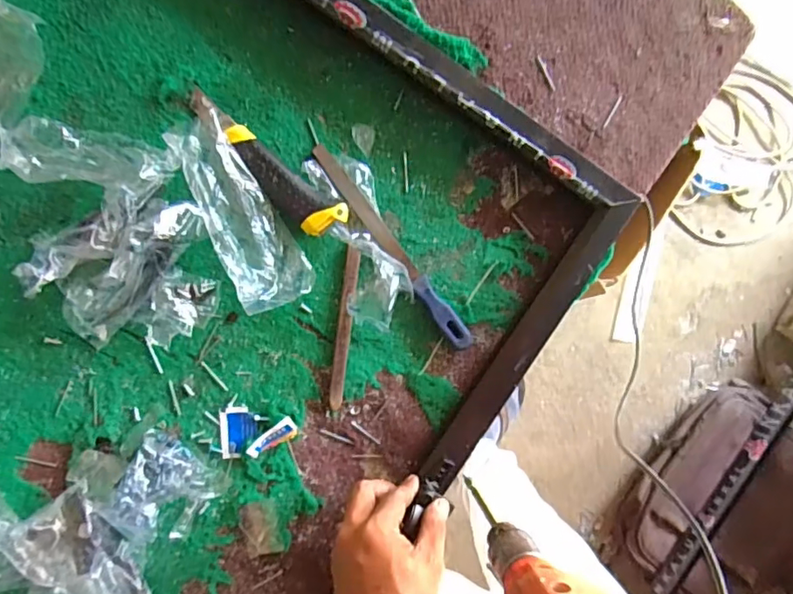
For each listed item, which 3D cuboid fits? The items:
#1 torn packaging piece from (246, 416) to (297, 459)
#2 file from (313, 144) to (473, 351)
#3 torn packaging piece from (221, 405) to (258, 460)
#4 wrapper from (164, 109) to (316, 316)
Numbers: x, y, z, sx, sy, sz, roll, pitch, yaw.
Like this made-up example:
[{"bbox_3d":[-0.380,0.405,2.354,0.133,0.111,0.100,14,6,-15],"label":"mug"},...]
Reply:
[{"bbox_3d":[-0.117,0.134,0.517,0.050,0.011,0.020,-37,96,-3],"label":"torn packaging piece"},{"bbox_3d":[-0.002,-0.045,0.517,0.020,0.015,0.232,-37,96,-3],"label":"file"},{"bbox_3d":[-0.149,0.129,0.517,0.033,0.006,0.049,0,93,-6],"label":"torn packaging piece"},{"bbox_3d":[-0.138,-0.070,0.481,0.063,0.053,0.167,-29,95,-4],"label":"wrapper"}]

